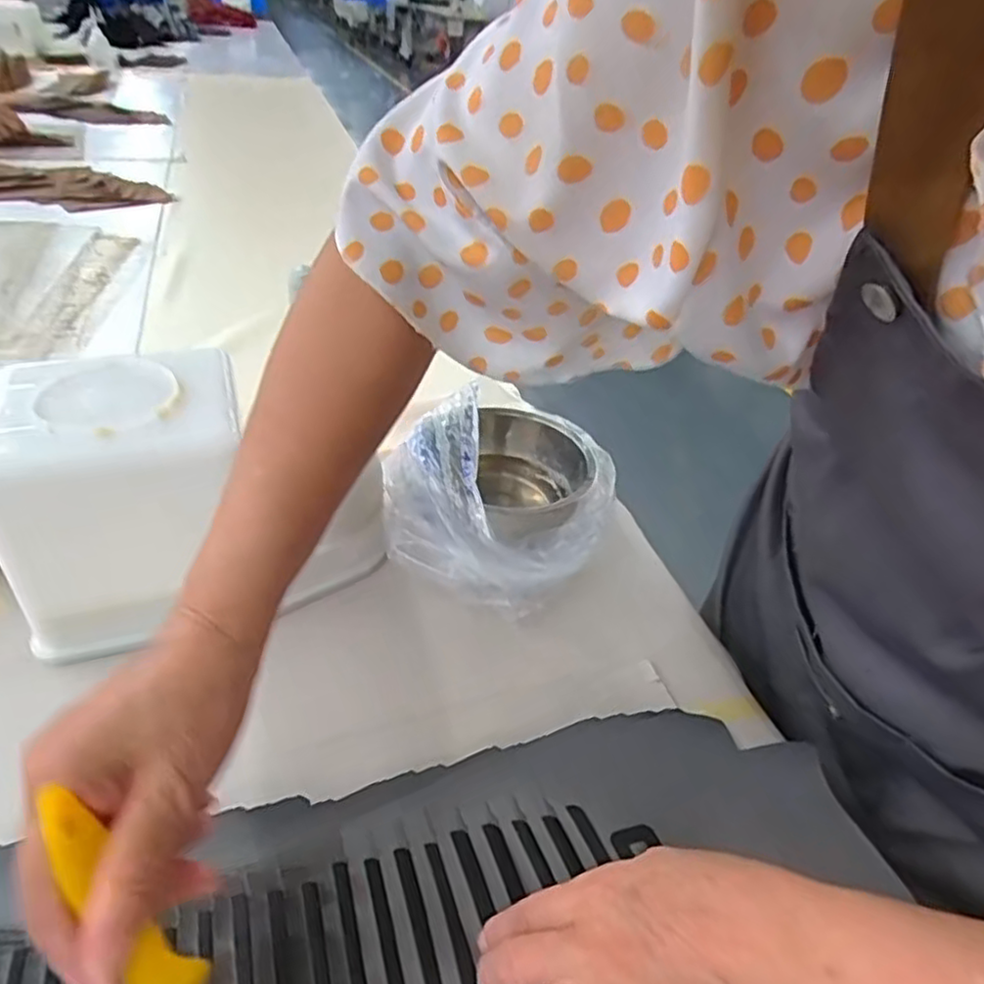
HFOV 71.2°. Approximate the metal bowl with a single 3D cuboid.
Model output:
[{"bbox_3d":[0.014,0.002,0.576,0.165,0.099,0.187,20,40,18],"label":"metal bowl"}]

